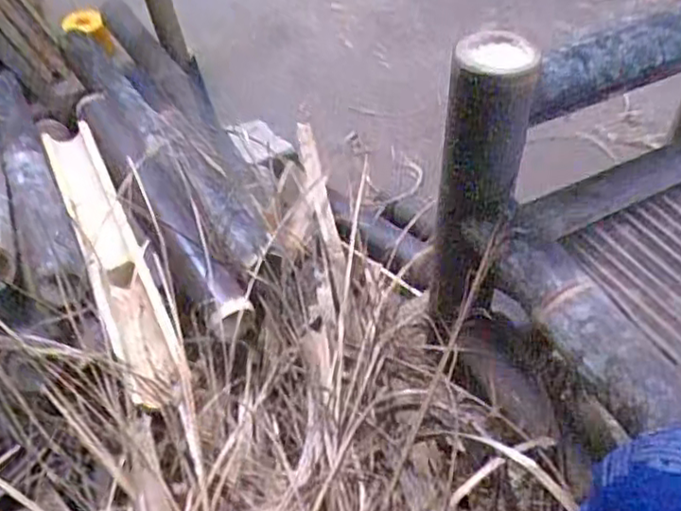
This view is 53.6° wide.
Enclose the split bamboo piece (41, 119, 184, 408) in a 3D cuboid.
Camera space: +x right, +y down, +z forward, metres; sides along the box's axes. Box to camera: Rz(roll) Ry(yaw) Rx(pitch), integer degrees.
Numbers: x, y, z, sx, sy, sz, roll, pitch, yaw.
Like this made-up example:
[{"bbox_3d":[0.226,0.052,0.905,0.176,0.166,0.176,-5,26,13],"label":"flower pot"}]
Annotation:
[{"bbox_3d":[-0.302,-0.020,0.880,0.075,0.069,0.492,-21,51,-15],"label":"split bamboo piece"}]

